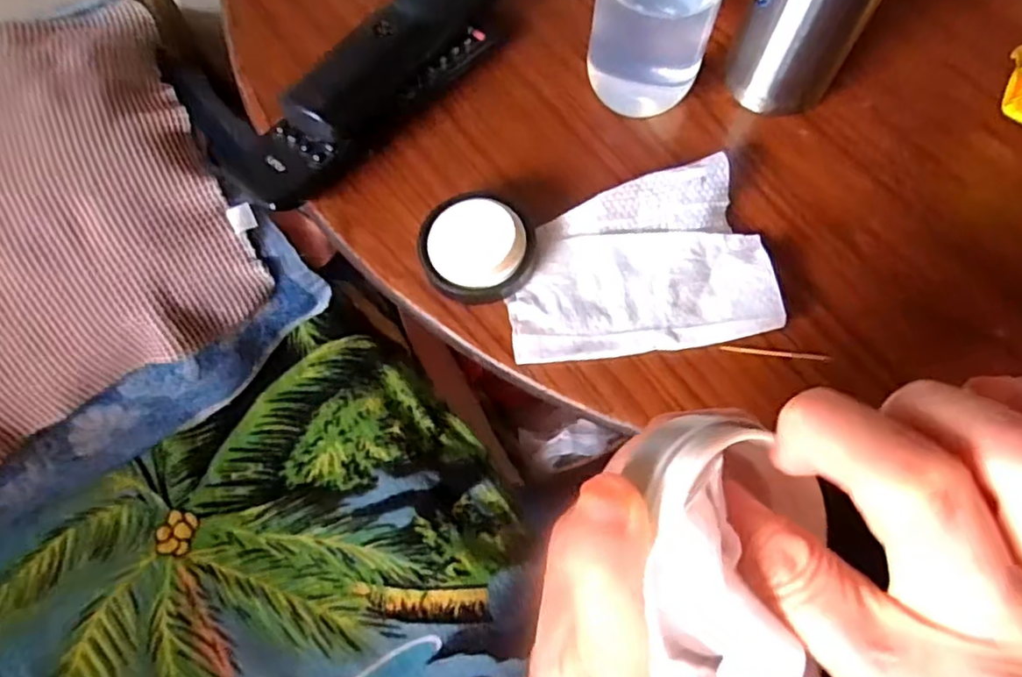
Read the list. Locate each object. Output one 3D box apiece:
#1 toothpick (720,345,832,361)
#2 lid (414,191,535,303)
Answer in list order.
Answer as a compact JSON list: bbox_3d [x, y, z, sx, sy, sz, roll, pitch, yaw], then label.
[{"bbox_3d":[0.144,0.008,0.351,0.057,0.004,0.004,8,68,3],"label":"toothpick"},{"bbox_3d":[-0.019,-0.051,0.362,0.062,0.025,0.058,0,68,0],"label":"lid"}]

